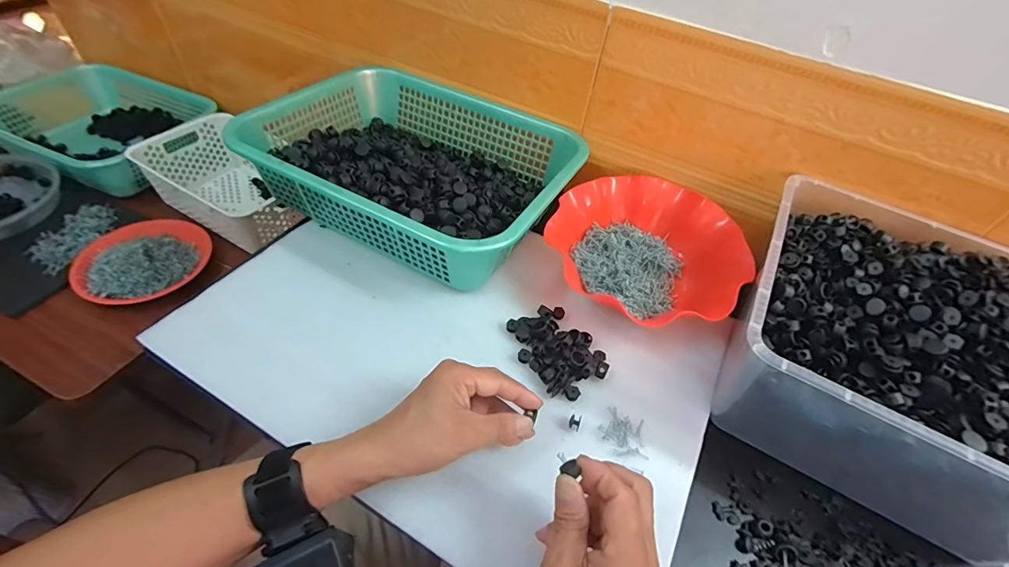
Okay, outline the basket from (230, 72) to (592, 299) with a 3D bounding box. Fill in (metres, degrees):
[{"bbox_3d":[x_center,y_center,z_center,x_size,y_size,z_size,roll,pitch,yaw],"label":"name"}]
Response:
[{"bbox_3d":[-0.111,-0.162,0.581,0.382,0.104,0.287,26,51,15],"label":"basket"}]

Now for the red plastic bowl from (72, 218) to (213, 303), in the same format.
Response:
[{"bbox_3d":[-0.621,-0.054,0.748,0.194,0.046,0.190,3,49,-4],"label":"red plastic bowl"}]

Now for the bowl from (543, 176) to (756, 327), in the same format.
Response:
[{"bbox_3d":[0.165,-0.042,0.530,0.212,0.062,0.204,3,49,-4],"label":"bowl"}]

